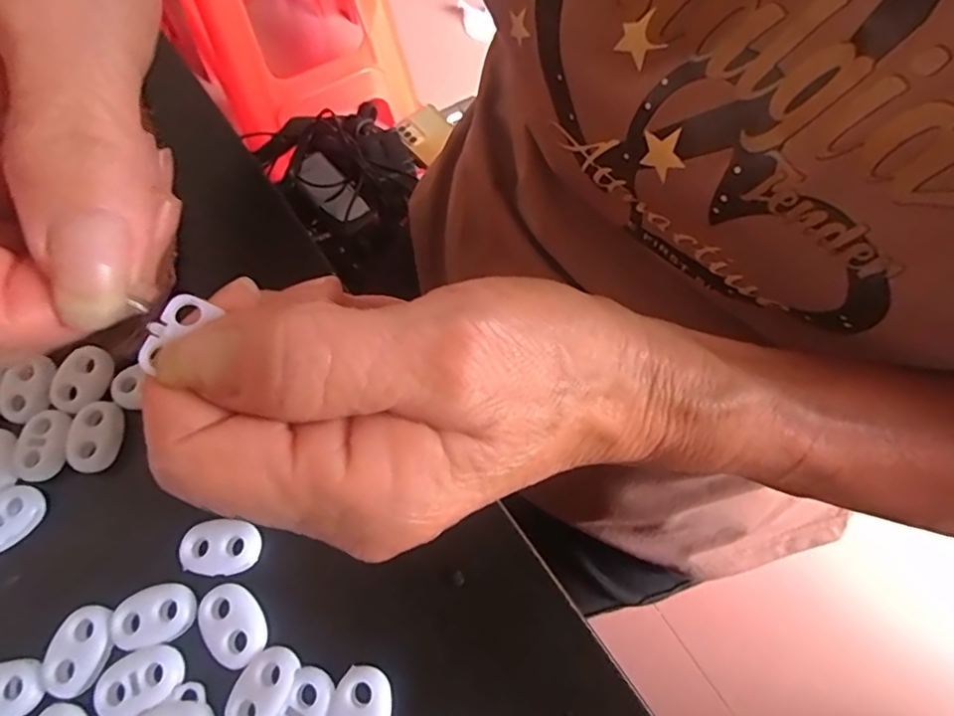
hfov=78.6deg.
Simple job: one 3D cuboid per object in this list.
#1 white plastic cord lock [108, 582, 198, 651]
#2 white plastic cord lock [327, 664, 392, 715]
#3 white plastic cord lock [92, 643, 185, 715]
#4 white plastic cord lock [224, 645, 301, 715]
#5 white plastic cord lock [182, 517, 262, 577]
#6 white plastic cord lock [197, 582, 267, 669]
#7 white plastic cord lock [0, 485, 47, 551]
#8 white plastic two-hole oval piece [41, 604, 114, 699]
[{"bbox_3d":[-0.090,0.071,0.162,0.022,0.004,0.015,-12,67,-4],"label":"white plastic cord lock"},{"bbox_3d":[-0.031,0.092,0.150,0.015,0.004,0.022,8,67,5],"label":"white plastic cord lock"},{"bbox_3d":[-0.091,0.086,0.156,0.022,0.004,0.015,-29,69,-11],"label":"white plastic cord lock"},{"bbox_3d":[-0.057,0.087,0.153,0.014,0.004,0.022,27,70,12],"label":"white plastic cord lock"},{"bbox_3d":[-0.074,0.055,0.169,0.022,0.004,0.015,-1,66,1],"label":"white plastic cord lock"},{"bbox_3d":[-0.068,0.073,0.160,0.016,0.004,0.022,-42,72,-15],"label":"white plastic cord lock"},{"bbox_3d":[-0.142,0.048,0.174,0.015,0.004,0.022,39,73,16],"label":"white plastic cord lock"},{"bbox_3d":[-0.109,0.079,0.158,0.016,0.004,0.022,14,67,7],"label":"white plastic two-hole oval piece"}]

